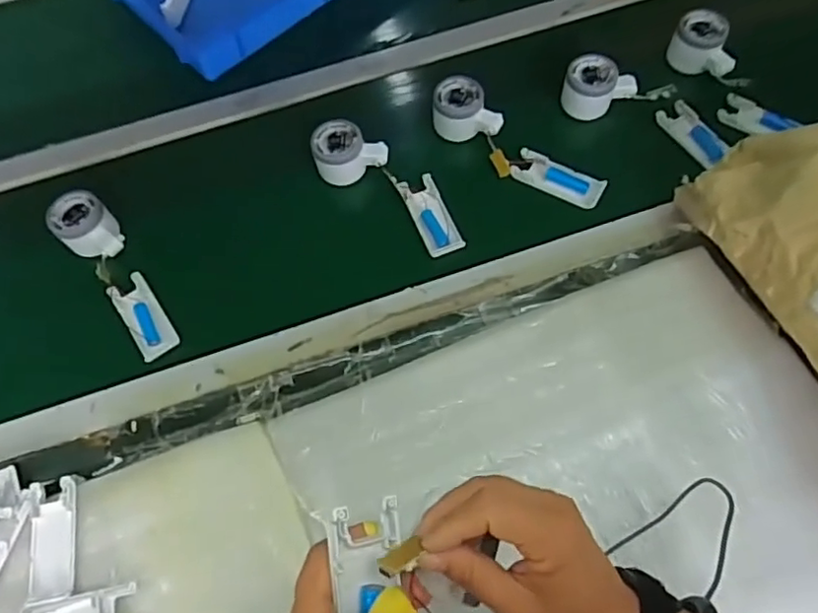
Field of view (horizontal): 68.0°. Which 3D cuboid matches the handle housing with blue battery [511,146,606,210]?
[{"bbox_3d":[0.172,-0.147,0.701,0.105,0.018,0.037,29,67,16],"label":"handle housing with blue battery"}]

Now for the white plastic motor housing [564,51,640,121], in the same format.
[{"bbox_3d":[0.227,-0.259,0.729,0.084,0.053,0.056,20,66,11],"label":"white plastic motor housing"}]

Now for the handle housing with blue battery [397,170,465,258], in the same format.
[{"bbox_3d":[0.025,-0.104,0.682,0.040,0.015,0.104,-21,64,-9],"label":"handle housing with blue battery"}]

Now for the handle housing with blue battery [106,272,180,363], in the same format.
[{"bbox_3d":[-0.285,0.010,0.650,0.041,0.013,0.100,-34,66,-15],"label":"handle housing with blue battery"}]

